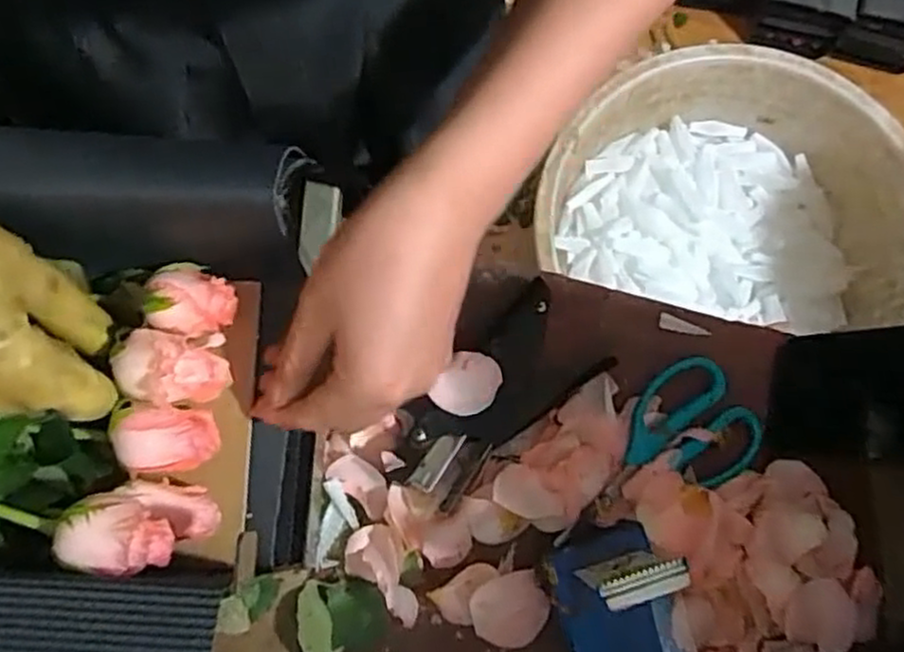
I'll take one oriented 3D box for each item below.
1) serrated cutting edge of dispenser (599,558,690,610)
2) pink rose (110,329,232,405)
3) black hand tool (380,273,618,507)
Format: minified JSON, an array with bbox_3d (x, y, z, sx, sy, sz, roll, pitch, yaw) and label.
[{"bbox_3d":[0.089,0.118,0.334,0.041,0.013,0.012,-16,78,-5],"label":"serrated cutting edge of dispenser"},{"bbox_3d":[-0.130,0.019,0.336,0.047,0.030,0.032,-2,78,-2],"label":"pink rose"},{"bbox_3d":[0.026,0.041,0.454,0.150,0.023,0.069,-39,81,-9],"label":"black hand tool"}]

